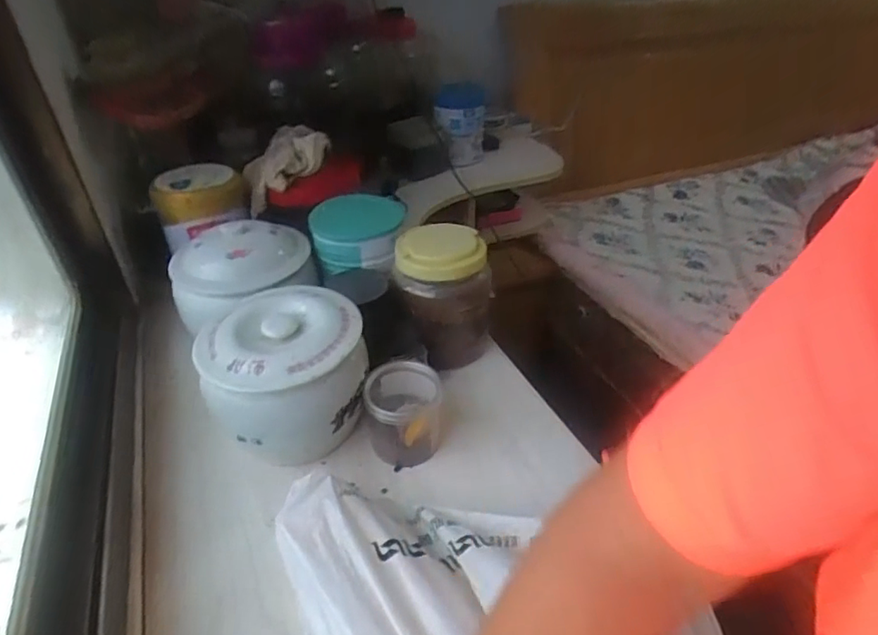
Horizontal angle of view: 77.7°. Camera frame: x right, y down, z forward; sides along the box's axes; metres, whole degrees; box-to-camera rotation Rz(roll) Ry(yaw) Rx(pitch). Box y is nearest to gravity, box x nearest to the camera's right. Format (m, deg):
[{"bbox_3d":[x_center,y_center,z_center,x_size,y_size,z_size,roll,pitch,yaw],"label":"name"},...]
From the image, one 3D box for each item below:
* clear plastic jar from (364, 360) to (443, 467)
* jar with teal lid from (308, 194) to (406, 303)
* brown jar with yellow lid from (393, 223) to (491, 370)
[{"bbox_3d":[-0.038,0.114,0.626,0.081,0.101,0.084,0,36,0],"label":"clear plastic jar"},{"bbox_3d":[-0.111,-0.105,0.765,0.119,0.109,0.127,0,36,0],"label":"jar with teal lid"},{"bbox_3d":[0.008,-0.030,0.737,0.128,0.173,0.115,-7,37,-9],"label":"brown jar with yellow lid"}]

